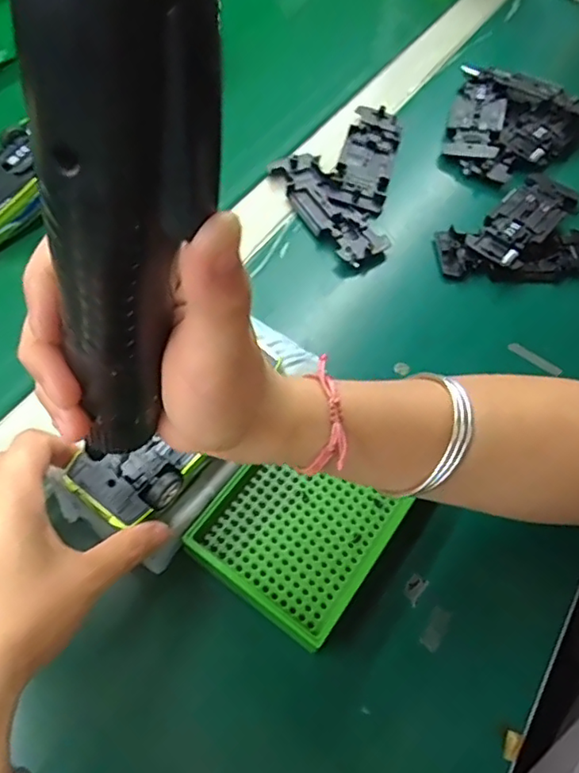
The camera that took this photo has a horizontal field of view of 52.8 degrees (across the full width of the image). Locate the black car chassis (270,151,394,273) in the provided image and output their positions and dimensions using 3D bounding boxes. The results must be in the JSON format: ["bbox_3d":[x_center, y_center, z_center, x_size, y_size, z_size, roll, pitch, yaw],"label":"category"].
[{"bbox_3d":[0.031,-0.147,0.478,0.048,0.012,0.126,-28,65,-21],"label":"black car chassis"}]

